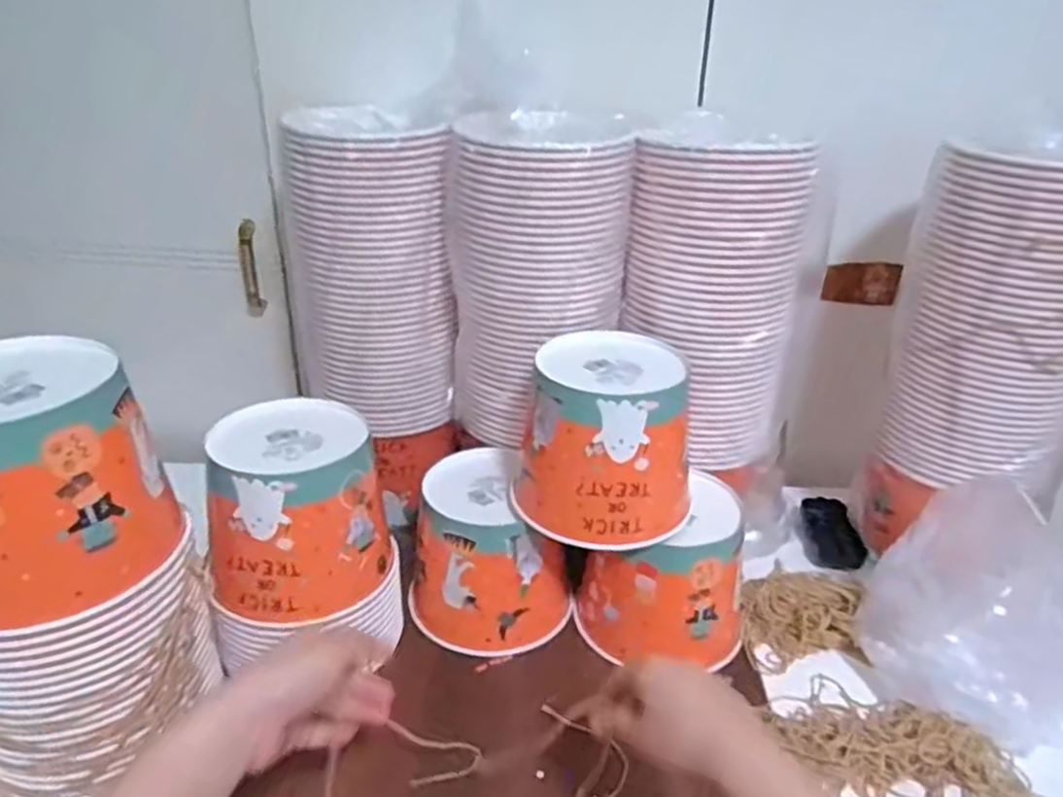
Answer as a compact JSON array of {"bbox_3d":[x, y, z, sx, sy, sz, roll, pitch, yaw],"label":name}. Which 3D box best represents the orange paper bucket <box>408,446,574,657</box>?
[{"bbox_3d":[-0.038,0.145,0.728,0.142,0.134,0.134,1,28,-1],"label":"orange paper bucket"}]

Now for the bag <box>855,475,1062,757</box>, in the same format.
[{"bbox_3d":[0.385,0.182,0.638,0.188,0.162,0.127,15,31,24],"label":"bag"}]

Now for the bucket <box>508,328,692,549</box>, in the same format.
[{"bbox_3d":[0.063,0.034,0.654,0.146,0.135,0.128,7,28,10],"label":"bucket"}]

